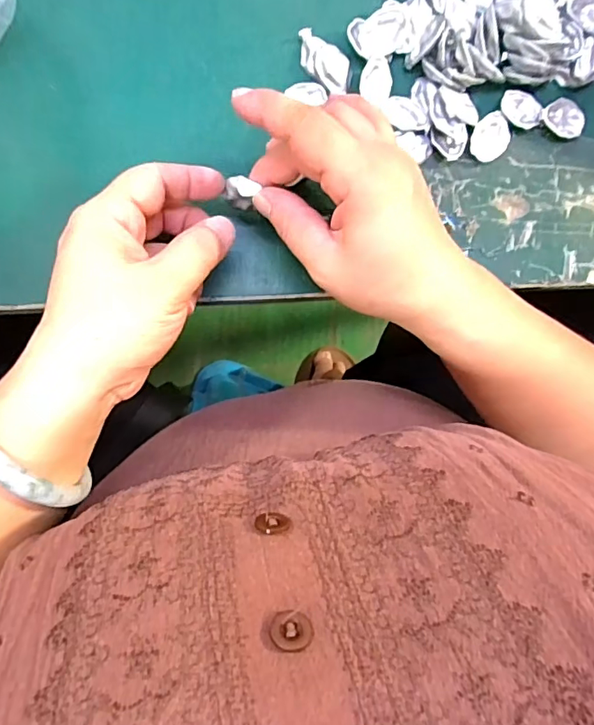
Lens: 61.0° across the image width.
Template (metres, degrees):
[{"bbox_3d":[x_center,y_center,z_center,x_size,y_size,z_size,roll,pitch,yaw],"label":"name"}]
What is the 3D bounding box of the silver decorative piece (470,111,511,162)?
[{"bbox_3d":[0.114,-0.133,0.298,0.022,0.004,0.028,42,85,-3],"label":"silver decorative piece"}]

